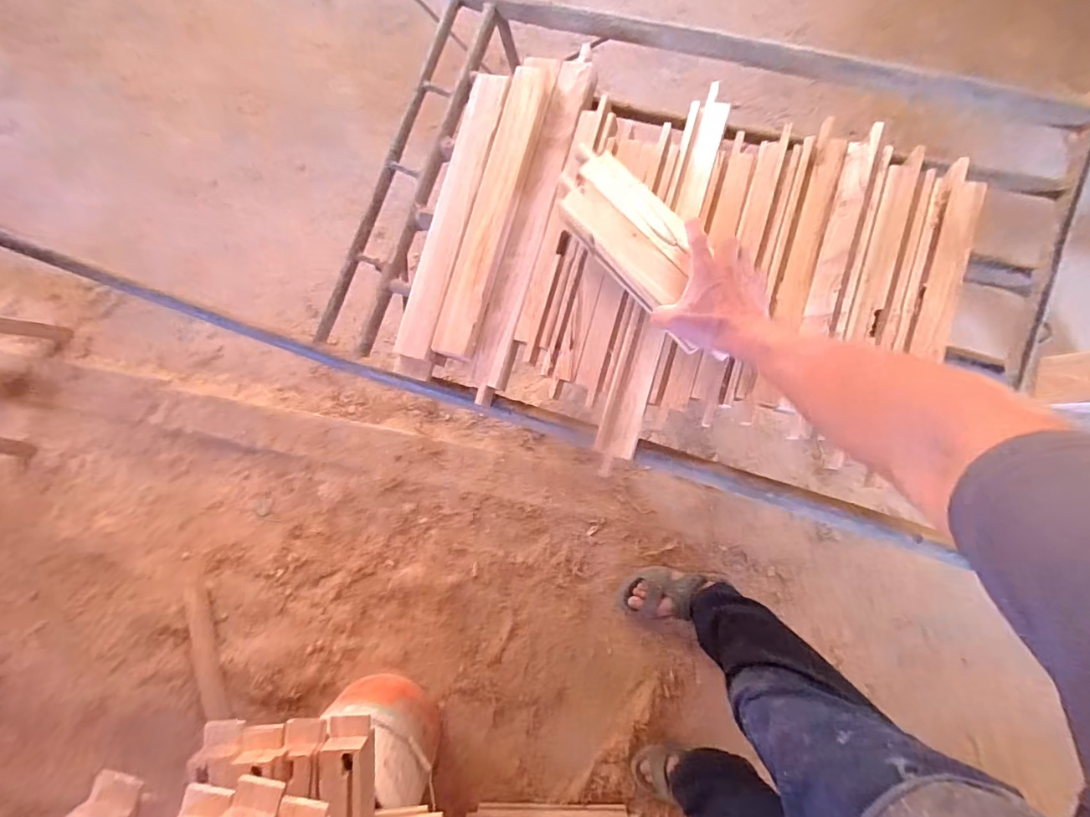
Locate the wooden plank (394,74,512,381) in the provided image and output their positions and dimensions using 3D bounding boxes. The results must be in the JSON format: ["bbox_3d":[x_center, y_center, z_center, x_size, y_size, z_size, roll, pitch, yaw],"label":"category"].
[{"bbox_3d":[-0.140,-0.269,0.703,0.059,0.022,0.452,15,88,3],"label":"wooden plank"}]

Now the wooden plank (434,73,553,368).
[{"bbox_3d":[-0.074,-0.280,0.686,0.060,0.017,0.423,16,88,3],"label":"wooden plank"}]

